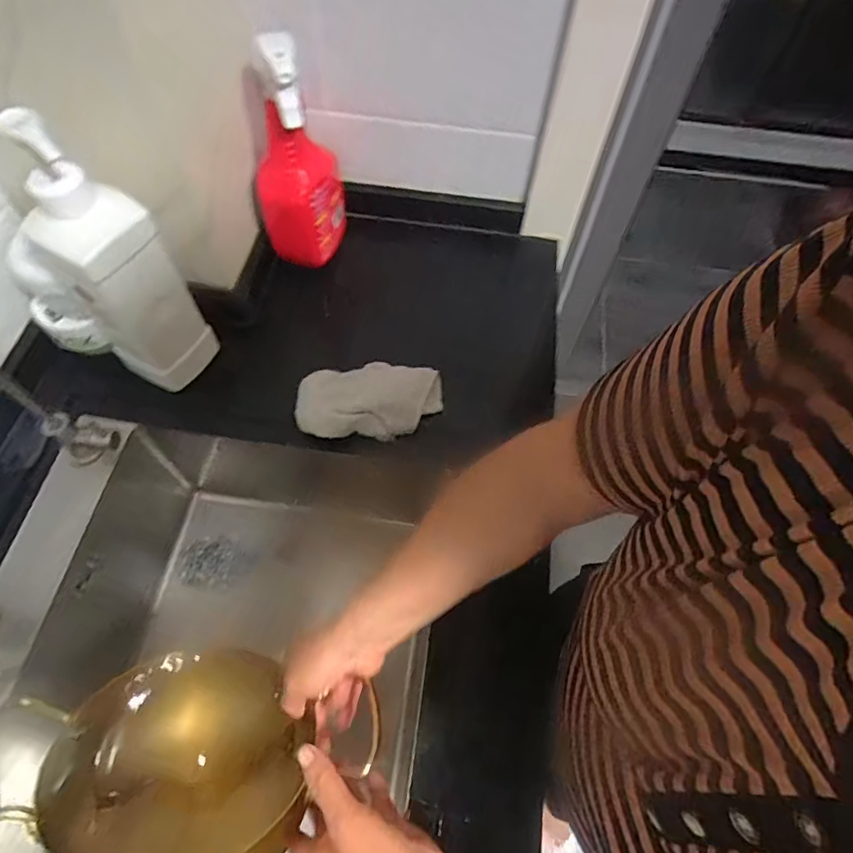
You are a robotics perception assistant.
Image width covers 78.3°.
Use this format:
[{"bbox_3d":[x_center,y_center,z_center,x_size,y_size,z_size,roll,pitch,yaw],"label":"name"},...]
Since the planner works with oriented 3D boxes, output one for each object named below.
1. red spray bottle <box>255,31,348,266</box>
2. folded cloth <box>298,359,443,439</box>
[{"bbox_3d":[-0.145,-0.292,0.581,0.098,0.243,0.071,-11,63,-8],"label":"red spray bottle"},{"bbox_3d":[-0.061,-0.032,0.576,0.156,0.038,0.088,-2,62,-4],"label":"folded cloth"}]

